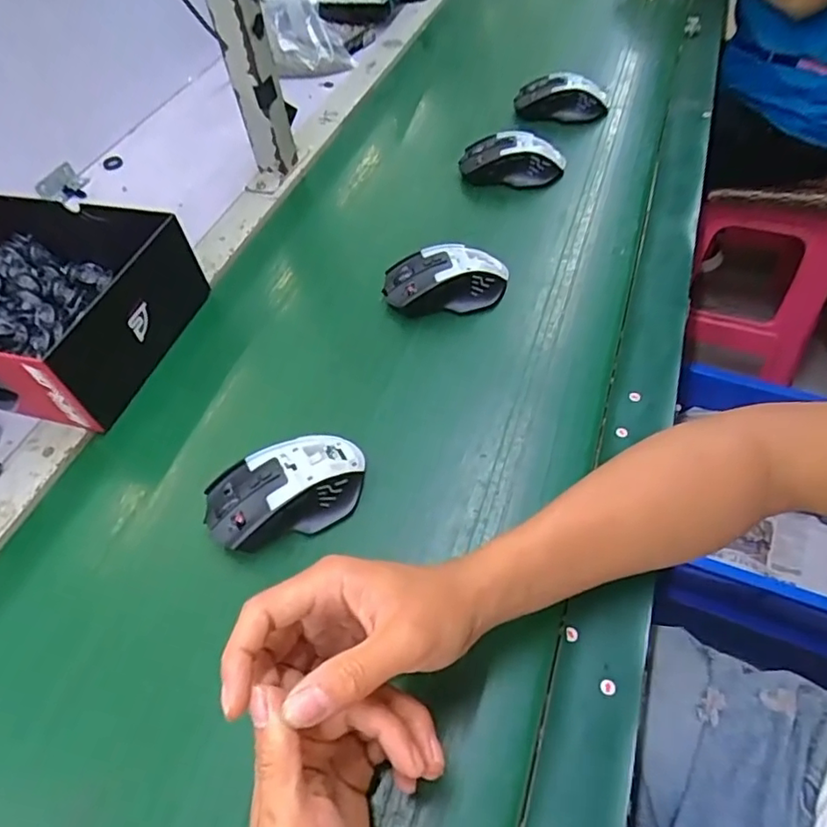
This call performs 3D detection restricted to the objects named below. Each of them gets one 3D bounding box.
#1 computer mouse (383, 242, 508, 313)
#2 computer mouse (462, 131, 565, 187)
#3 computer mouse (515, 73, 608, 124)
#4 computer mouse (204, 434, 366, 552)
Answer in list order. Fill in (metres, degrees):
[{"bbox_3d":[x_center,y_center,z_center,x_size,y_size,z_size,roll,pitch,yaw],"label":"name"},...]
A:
[{"bbox_3d":[0.031,-0.125,0.543,0.117,0.040,0.059,-7,53,1],"label":"computer mouse"},{"bbox_3d":[0.110,-0.285,0.656,0.116,0.039,0.053,5,54,10],"label":"computer mouse"},{"bbox_3d":[0.185,-0.393,0.729,0.116,0.038,0.057,1,53,6],"label":"computer mouse"},{"bbox_3d":[-0.089,0.055,0.424,0.120,0.044,0.065,-24,54,-12],"label":"computer mouse"}]

